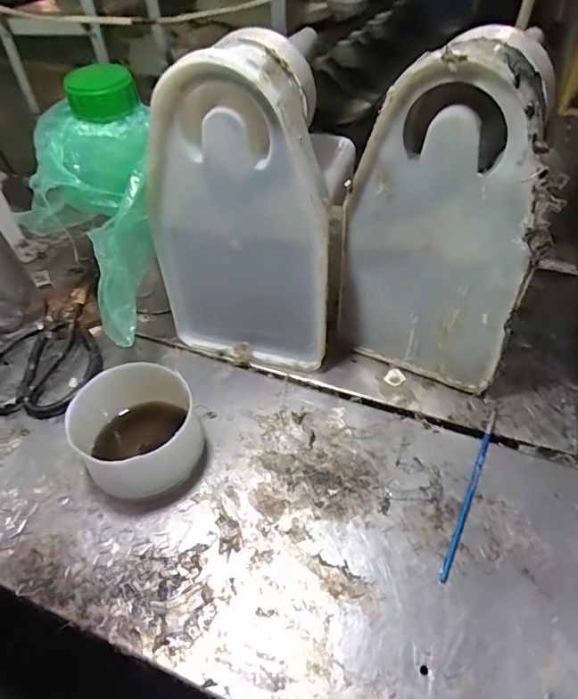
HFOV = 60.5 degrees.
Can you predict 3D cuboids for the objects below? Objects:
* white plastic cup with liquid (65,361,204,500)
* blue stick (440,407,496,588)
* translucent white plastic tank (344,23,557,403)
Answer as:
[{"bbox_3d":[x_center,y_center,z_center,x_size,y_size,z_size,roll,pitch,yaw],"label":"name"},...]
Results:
[{"bbox_3d":[-0.112,0.066,0.376,0.089,0.063,0.090,-1,47,1],"label":"white plastic cup with liquid"},{"bbox_3d":[0.138,0.102,0.373,0.005,0.004,0.152,21,52,20],"label":"blue stick"},{"bbox_3d":[0.115,-0.088,0.382,0.140,0.257,0.059,21,52,20],"label":"translucent white plastic tank"}]

